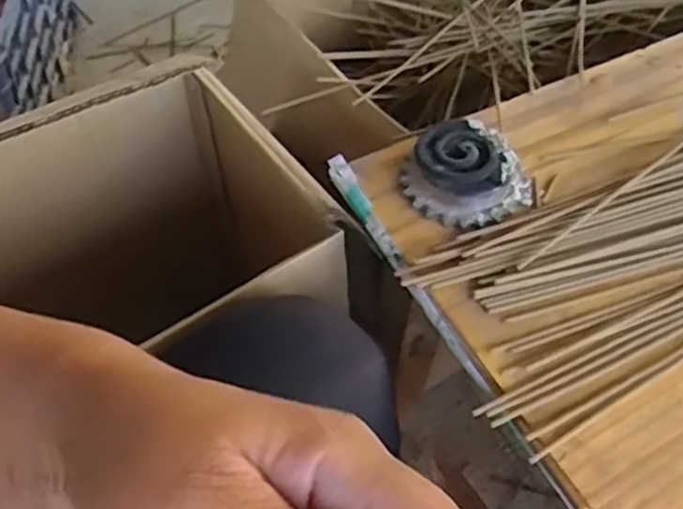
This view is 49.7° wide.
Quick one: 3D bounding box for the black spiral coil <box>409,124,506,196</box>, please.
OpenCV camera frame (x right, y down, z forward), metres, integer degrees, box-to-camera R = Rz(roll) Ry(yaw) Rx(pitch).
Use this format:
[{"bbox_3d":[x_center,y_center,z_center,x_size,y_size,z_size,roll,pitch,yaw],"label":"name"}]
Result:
[{"bbox_3d":[0.088,-0.056,0.520,0.078,0.031,0.075,0,53,1],"label":"black spiral coil"}]

